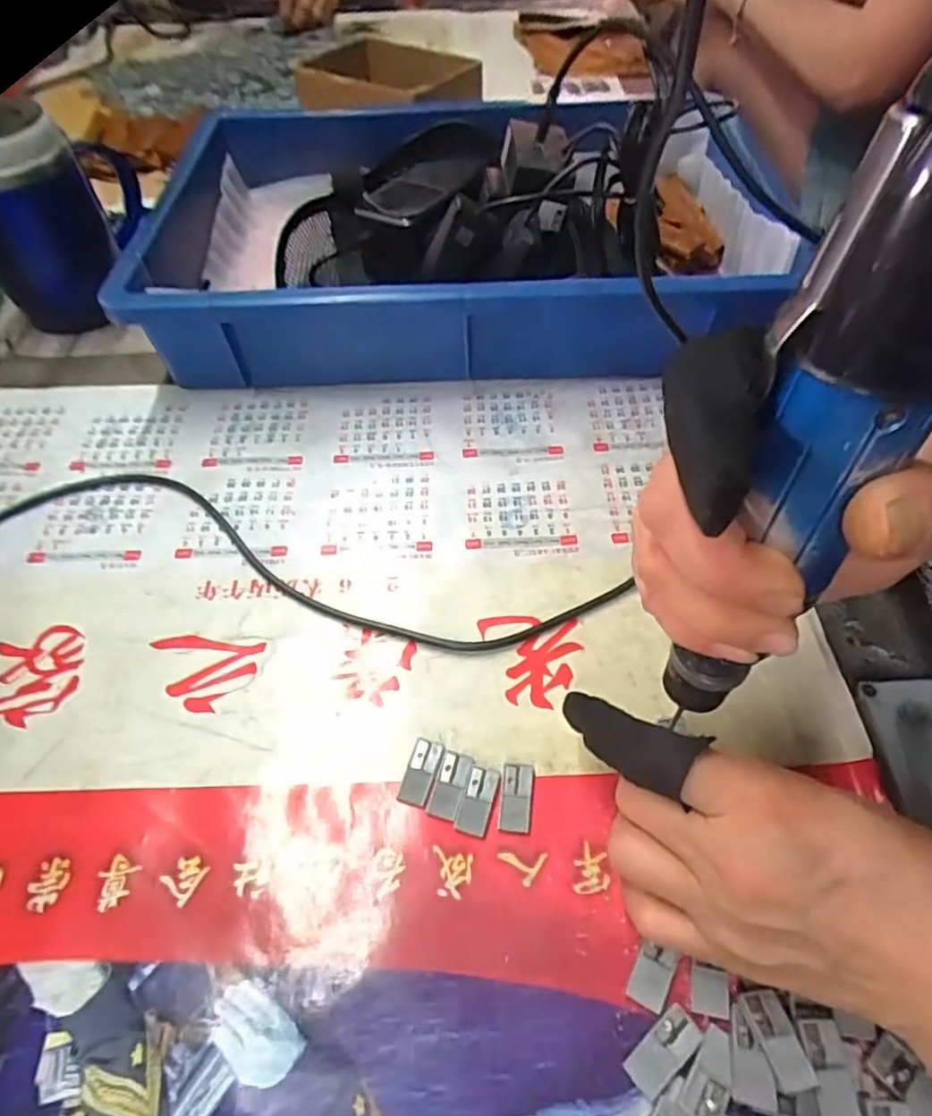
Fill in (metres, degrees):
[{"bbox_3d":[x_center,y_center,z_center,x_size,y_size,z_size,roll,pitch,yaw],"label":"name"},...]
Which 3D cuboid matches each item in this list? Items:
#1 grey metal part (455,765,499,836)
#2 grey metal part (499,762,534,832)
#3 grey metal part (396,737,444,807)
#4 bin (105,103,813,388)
[{"bbox_3d":[0.005,0.104,0.274,0.012,0.004,0.028,11,55,10],"label":"grey metal part"},{"bbox_3d":[0.022,0.102,0.274,0.013,0.004,0.028,5,54,6],"label":"grey metal part"},{"bbox_3d":[-0.020,0.094,0.282,0.014,0.004,0.028,12,55,11],"label":"grey metal part"},{"bbox_3d":[-0.007,-0.248,0.472,0.401,0.097,0.286,-1,53,2],"label":"bin"}]

